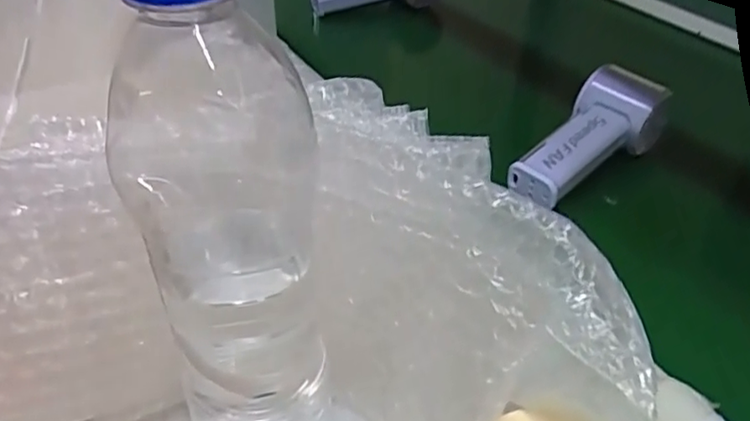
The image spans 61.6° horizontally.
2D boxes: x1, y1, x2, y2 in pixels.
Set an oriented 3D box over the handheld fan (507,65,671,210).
[{"bbox_3d":[0.155,-0.051,0.475,0.149,0.044,0.055,-36,50,-24],"label":"handheld fan"}]

